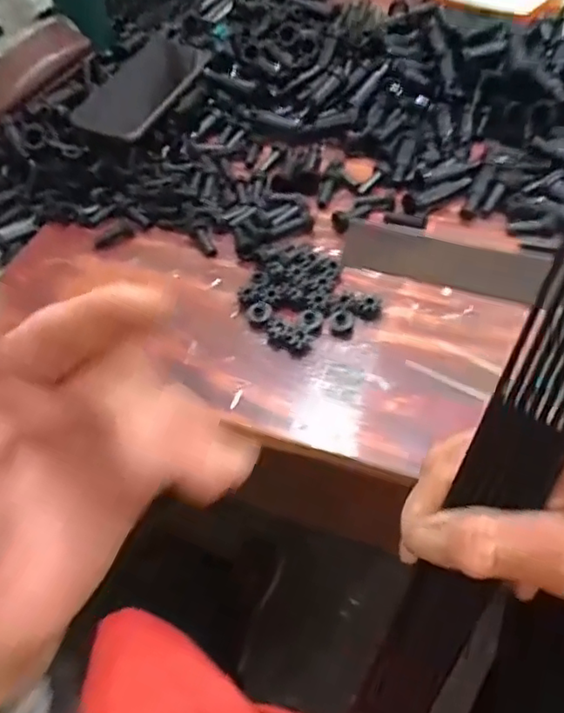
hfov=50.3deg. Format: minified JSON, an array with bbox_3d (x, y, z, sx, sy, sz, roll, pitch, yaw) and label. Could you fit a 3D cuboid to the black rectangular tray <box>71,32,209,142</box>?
[{"bbox_3d":[-0.144,-0.287,0.640,0.082,0.016,0.188,20,58,12],"label":"black rectangular tray"}]

